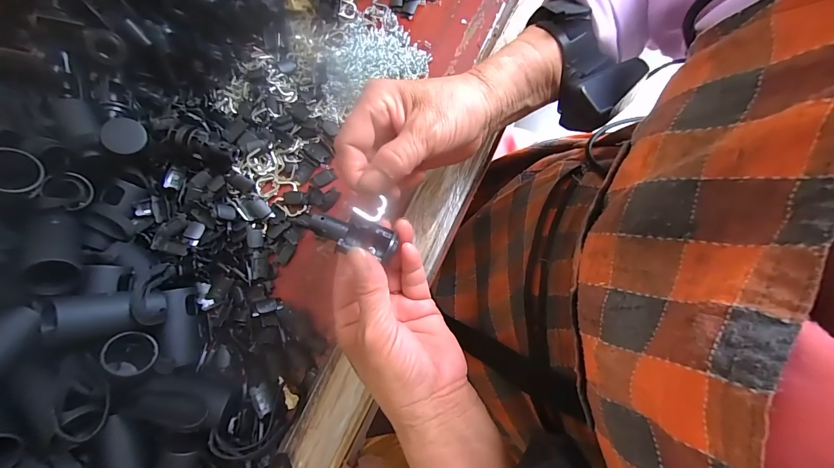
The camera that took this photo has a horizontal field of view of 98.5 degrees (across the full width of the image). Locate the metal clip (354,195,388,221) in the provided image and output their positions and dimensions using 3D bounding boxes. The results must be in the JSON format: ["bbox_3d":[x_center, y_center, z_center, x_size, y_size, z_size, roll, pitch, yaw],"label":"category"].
[{"bbox_3d":[-0.025,-0.013,0.205,0.021,0.004,0.011,-22,81,-30],"label":"metal clip"}]

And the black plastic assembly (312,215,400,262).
[{"bbox_3d":[-0.039,0.001,0.218,0.051,0.016,0.022,15,77,-12],"label":"black plastic assembly"}]

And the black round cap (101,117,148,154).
[{"bbox_3d":[-0.238,-0.080,0.293,0.030,0.004,0.030,1,86,-15],"label":"black round cap"}]

